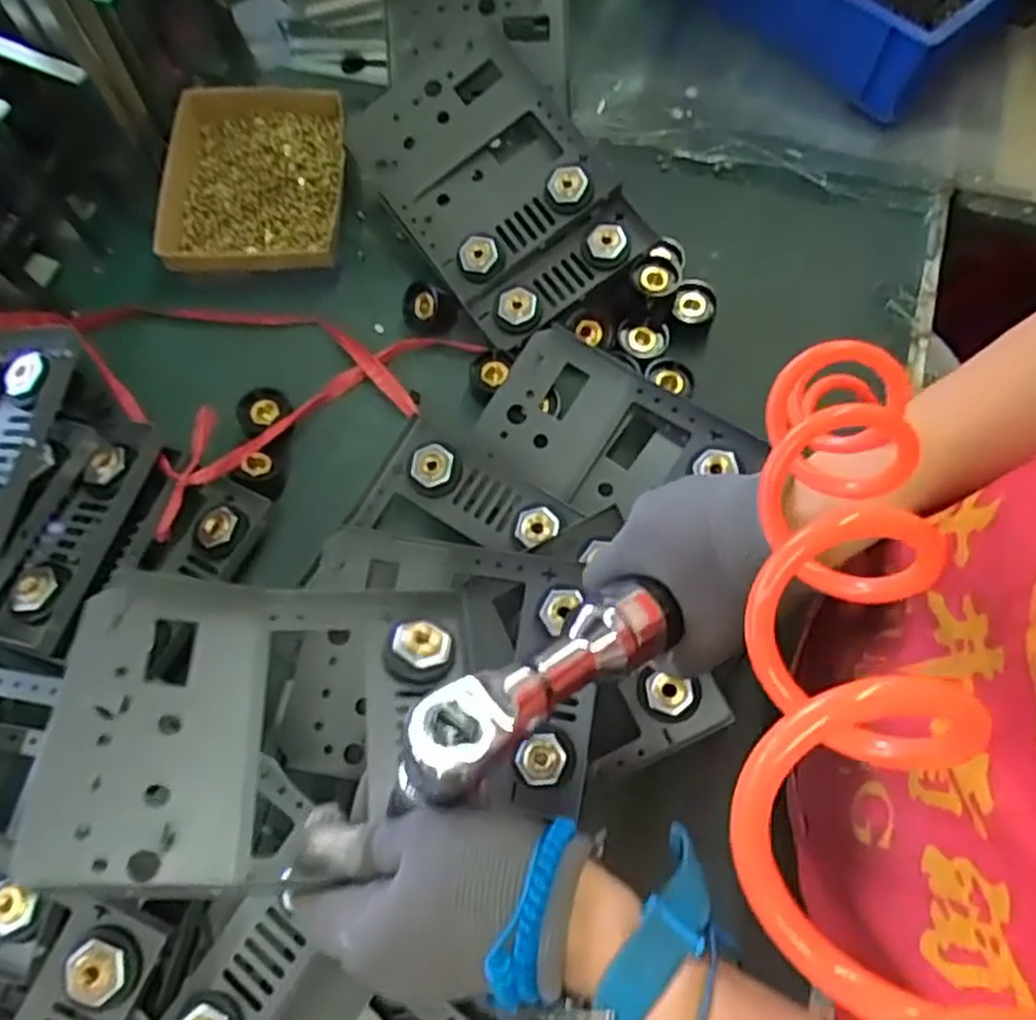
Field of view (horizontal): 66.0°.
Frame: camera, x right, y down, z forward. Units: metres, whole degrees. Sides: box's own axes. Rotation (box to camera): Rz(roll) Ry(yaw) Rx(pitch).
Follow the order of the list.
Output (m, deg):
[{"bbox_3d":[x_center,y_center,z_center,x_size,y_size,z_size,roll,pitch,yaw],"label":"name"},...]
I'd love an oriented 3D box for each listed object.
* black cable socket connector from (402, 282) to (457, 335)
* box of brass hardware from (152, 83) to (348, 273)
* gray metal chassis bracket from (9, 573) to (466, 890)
[{"bbox_3d":[-0.069,-0.156,0.627,0.040,0.033,0.034,0,68,0],"label":"black cable socket connector"},{"bbox_3d":[-0.219,-0.273,0.663,0.142,0.030,0.183,0,68,0],"label":"box of brass hardware"},{"bbox_3d":[-0.117,0.105,0.376,0.178,0.040,0.155,9,43,-10],"label":"gray metal chassis bracket"}]

